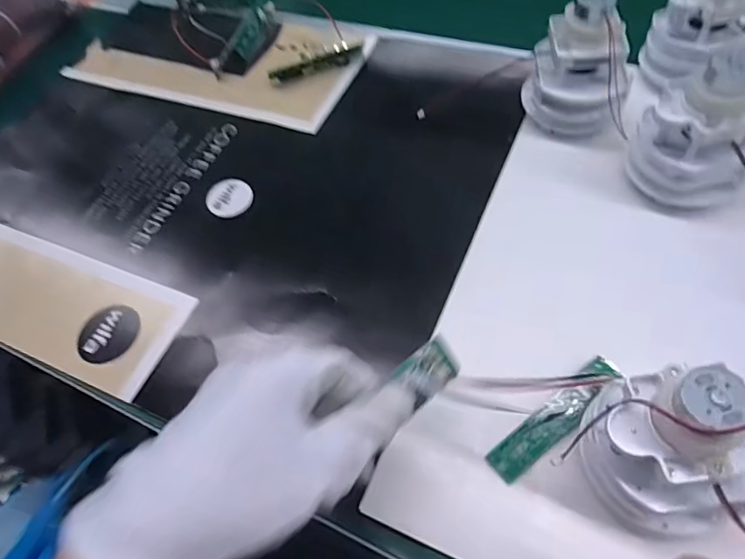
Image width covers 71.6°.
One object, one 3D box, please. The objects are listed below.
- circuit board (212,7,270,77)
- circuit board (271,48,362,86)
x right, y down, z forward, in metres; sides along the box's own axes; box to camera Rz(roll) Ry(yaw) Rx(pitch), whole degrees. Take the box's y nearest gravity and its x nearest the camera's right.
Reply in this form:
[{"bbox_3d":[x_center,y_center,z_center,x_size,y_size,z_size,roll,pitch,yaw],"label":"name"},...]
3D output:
[{"bbox_3d":[-0.118,-0.221,0.482,0.026,0.018,0.093,11,57,13],"label":"circuit board"},{"bbox_3d":[-0.049,-0.188,0.450,0.084,0.014,0.008,-25,58,-7],"label":"circuit board"}]

